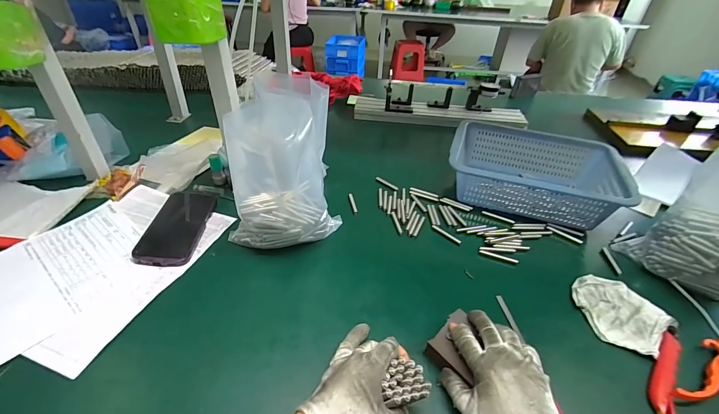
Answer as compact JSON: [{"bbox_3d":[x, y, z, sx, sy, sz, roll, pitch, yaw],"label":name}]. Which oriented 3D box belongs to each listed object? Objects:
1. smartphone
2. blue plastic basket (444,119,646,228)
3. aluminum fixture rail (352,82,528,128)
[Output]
[{"bbox_3d":[-0.296,0.029,0.537,0.080,0.017,0.166,0,37,-3],"label":"smartphone"},{"bbox_3d":[0.331,-0.068,0.648,0.290,0.094,0.219,15,38,16],"label":"blue plastic basket"},{"bbox_3d":[0.229,-0.301,0.940,0.478,0.092,0.123,5,37,3],"label":"aluminum fixture rail"}]

